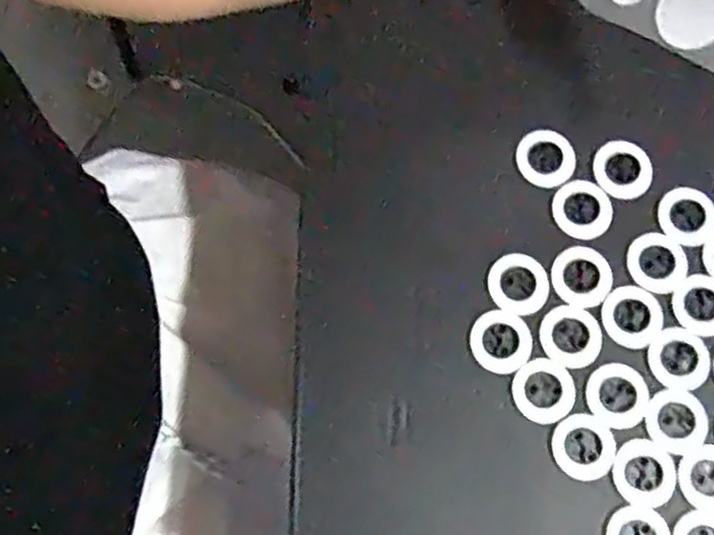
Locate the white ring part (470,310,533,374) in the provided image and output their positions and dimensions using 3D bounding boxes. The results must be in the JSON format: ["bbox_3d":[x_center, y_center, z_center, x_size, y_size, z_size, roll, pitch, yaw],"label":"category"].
[{"bbox_3d":[0.069,0.035,0.351,0.029,0.004,0.028,25,78,3],"label":"white ring part"}]

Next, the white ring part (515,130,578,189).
[{"bbox_3d":[0.095,-0.056,0.373,0.030,0.005,0.028,0,78,-2],"label":"white ring part"}]

